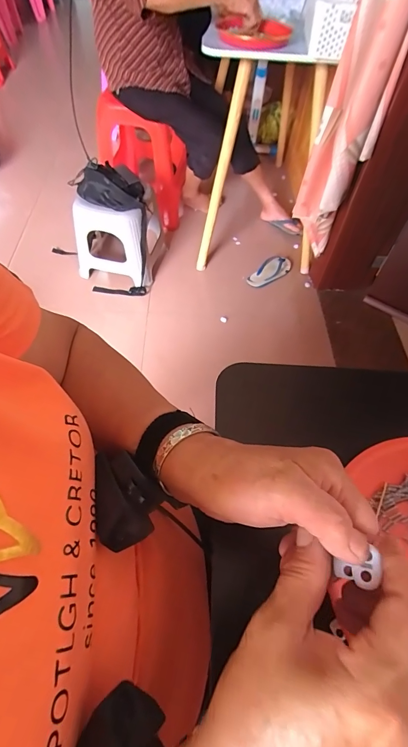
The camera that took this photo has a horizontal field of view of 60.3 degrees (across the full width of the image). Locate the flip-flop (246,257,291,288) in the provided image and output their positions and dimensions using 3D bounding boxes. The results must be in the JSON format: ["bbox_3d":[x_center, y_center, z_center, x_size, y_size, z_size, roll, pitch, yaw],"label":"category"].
[{"bbox_3d":[0.296,-0.456,1.568,0.243,0.039,0.111,-37,67,-22],"label":"flip-flop"}]

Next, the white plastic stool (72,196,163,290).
[{"bbox_3d":[-0.333,-0.589,1.445,0.307,0.331,0.330,12,59,4],"label":"white plastic stool"}]

